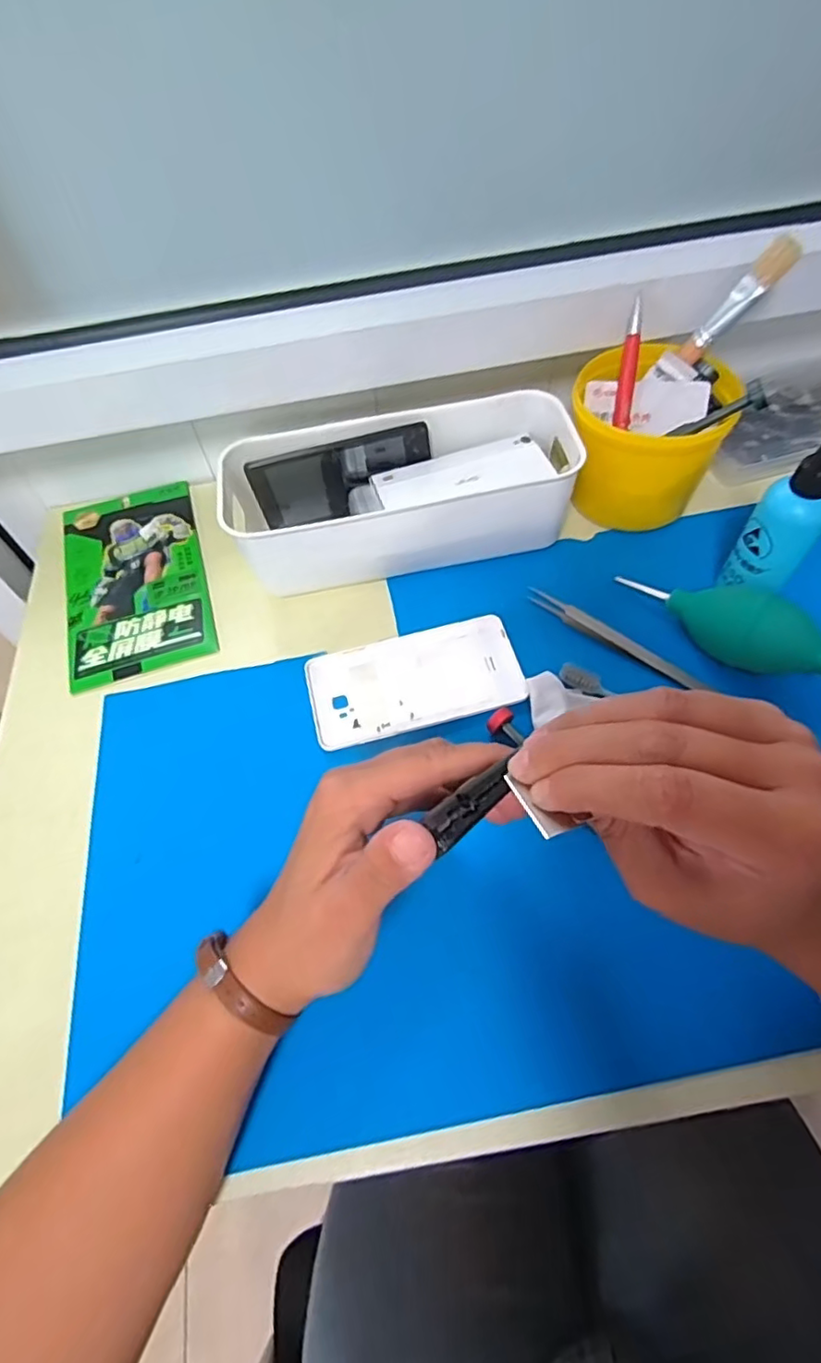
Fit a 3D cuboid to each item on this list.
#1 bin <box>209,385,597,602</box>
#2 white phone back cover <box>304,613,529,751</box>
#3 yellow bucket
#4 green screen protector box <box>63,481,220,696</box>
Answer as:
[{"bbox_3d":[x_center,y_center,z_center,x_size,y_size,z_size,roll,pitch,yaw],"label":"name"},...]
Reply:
[{"bbox_3d":[-0.009,-0.142,0.456,0.256,0.072,0.109,-12,59,-3],"label":"bin"},{"bbox_3d":[0.003,-0.002,0.415,0.139,0.007,0.073,-13,59,-4],"label":"white phone back cover"},{"bbox_3d":[0.170,-0.182,0.445,0.107,0.082,0.107,-2,59,3],"label":"yellow bucket"},{"bbox_3d":[-0.217,-0.082,0.480,0.106,0.006,0.187,-17,60,-6],"label":"green screen protector box"}]

